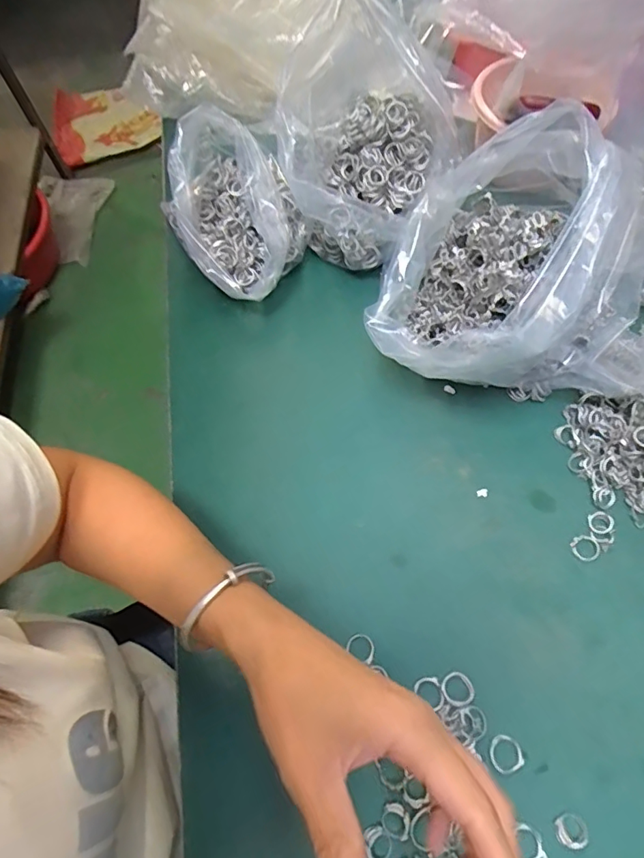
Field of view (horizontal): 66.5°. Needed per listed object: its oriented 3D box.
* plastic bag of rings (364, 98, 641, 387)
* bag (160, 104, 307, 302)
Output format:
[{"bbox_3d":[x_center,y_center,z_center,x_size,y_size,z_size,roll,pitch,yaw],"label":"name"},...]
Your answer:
[{"bbox_3d":[0.131,-0.119,0.396,0.183,0.181,0.163,-22,66,-8],"label":"plastic bag of rings"},{"bbox_3d":[-0.081,-0.214,0.488,0.124,0.130,0.155,-26,66,-10],"label":"bag"}]

